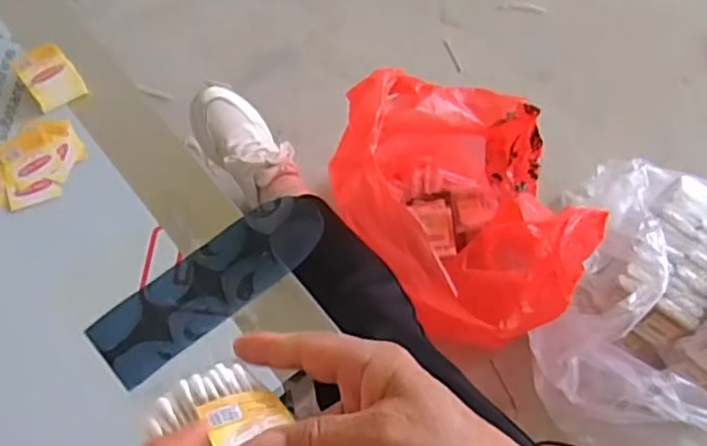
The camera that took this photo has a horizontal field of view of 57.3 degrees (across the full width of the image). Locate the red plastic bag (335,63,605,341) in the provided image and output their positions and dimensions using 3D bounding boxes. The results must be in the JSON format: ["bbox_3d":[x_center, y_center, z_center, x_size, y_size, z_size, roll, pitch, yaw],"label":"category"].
[{"bbox_3d":[0.141,-0.009,0.871,0.292,0.248,0.350,-16,68,-9],"label":"red plastic bag"}]

